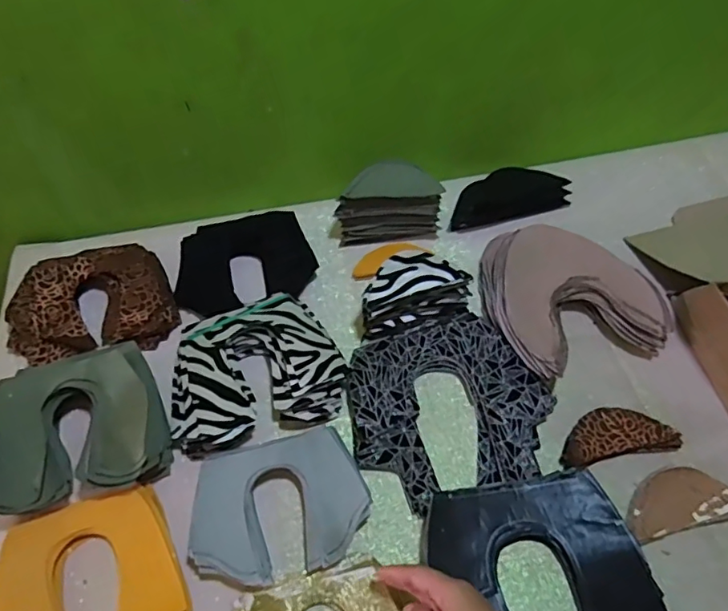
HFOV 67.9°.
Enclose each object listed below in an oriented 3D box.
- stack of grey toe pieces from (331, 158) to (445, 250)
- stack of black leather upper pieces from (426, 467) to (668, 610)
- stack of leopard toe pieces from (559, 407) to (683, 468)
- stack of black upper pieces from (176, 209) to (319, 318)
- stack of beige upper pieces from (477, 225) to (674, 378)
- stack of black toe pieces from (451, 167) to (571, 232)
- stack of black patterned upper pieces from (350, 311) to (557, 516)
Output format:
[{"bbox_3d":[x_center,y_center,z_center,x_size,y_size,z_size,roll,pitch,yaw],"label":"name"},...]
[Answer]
[{"bbox_3d":[0.029,-0.129,0.685,0.136,0.084,0.064,0,55,0],"label":"stack of grey toe pieces"},{"bbox_3d":[0.157,0.247,0.470,0.176,0.033,0.183,-11,61,-7],"label":"stack of black leather upper pieces"},{"bbox_3d":[0.252,0.131,0.549,0.114,0.030,0.051,-9,61,-6],"label":"stack of leopard toe pieces"},{"bbox_3d":[-0.146,-0.052,0.659,0.165,0.042,0.116,-13,56,-9],"label":"stack of black upper pieces"},{"bbox_3d":[0.234,-0.015,0.627,0.194,0.047,0.192,-15,62,-10],"label":"stack of beige upper pieces"},{"bbox_3d":[0.187,-0.146,0.715,0.157,0.033,0.063,-16,57,-11],"label":"stack of black toe pieces"},{"bbox_3d":[0.084,0.103,0.562,0.192,0.032,0.182,-17,62,-10],"label":"stack of black patterned upper pieces"}]

